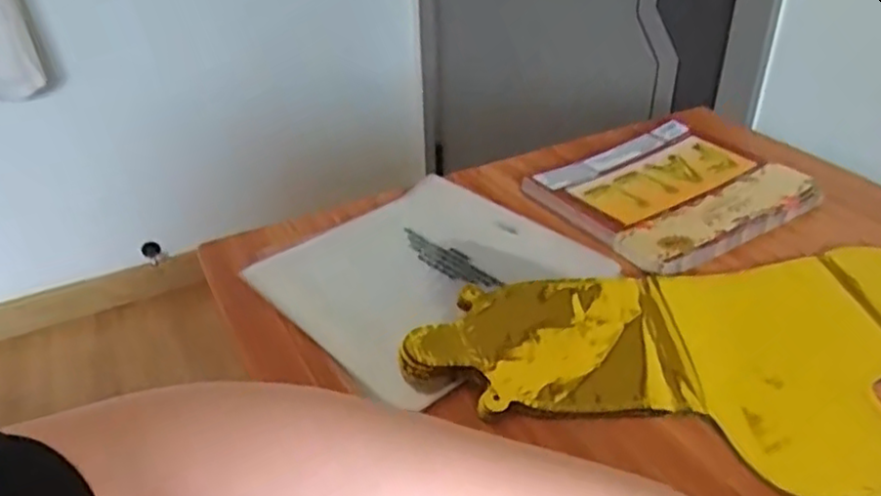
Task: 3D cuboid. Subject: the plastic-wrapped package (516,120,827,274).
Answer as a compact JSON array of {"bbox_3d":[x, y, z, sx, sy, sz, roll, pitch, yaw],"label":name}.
[{"bbox_3d":[0.196,-0.052,0.604,0.199,0.014,0.176,-18,36,-24],"label":"plastic-wrapped package"}]

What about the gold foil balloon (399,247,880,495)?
[{"bbox_3d":[0.191,0.063,0.429,0.408,0.014,0.194,-2,33,-1],"label":"gold foil balloon"}]

